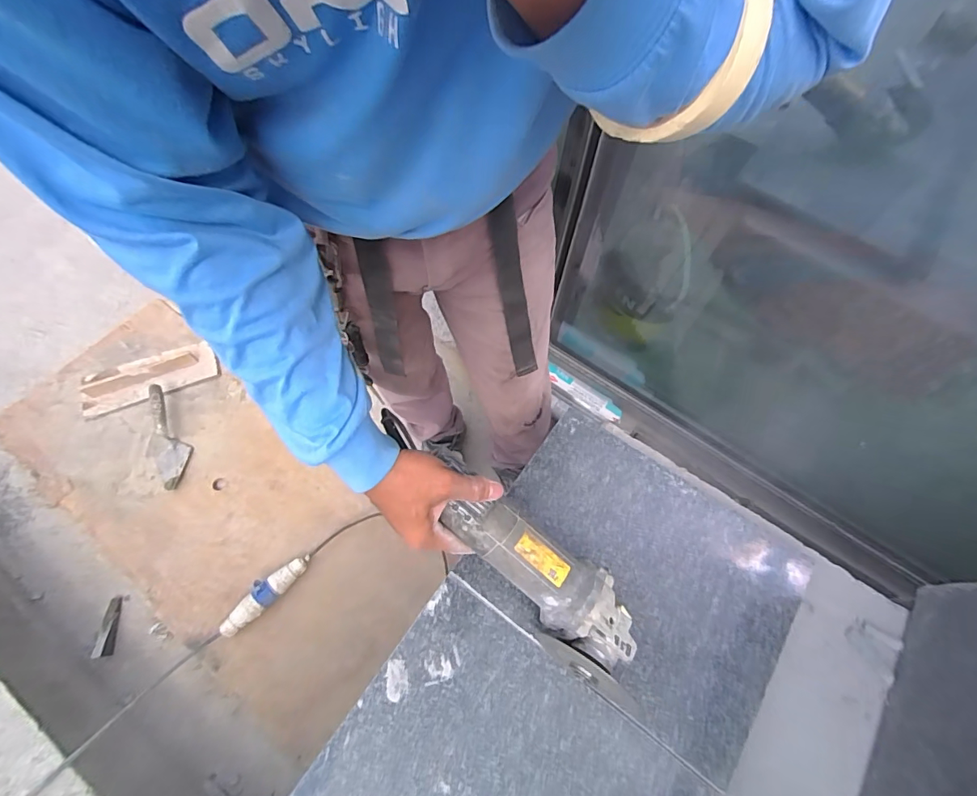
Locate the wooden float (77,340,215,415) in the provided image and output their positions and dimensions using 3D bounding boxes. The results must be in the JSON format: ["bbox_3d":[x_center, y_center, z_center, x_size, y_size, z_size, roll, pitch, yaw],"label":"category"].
[{"bbox_3d":[-0.903,-0.055,1.217,0.335,0.063,0.136,-15,68,-8],"label":"wooden float"}]

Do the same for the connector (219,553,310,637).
[{"bbox_3d":[-0.489,0.428,1.002,0.055,0.044,0.213,39,71,14],"label":"connector"}]

